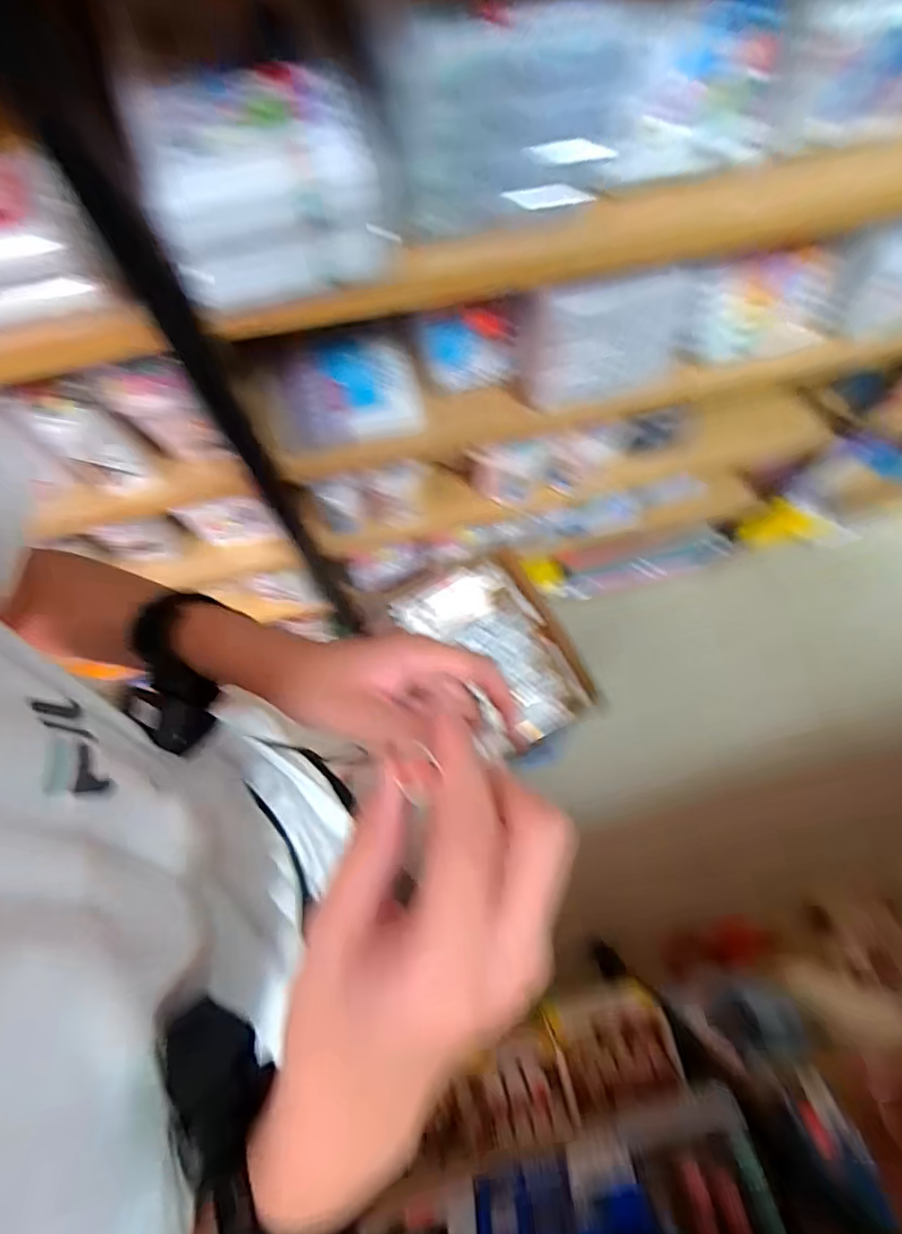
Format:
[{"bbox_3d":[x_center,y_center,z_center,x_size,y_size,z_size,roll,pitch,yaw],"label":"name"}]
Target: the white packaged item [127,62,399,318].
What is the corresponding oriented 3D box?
[{"bbox_3d":[-0.131,-0.308,0.401,0.158,0.093,0.102,-20,73,-7],"label":"white packaged item"}]

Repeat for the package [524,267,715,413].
[{"bbox_3d":[0.188,-0.310,0.620,0.208,0.169,0.030,-16,73,-6],"label":"package"}]

